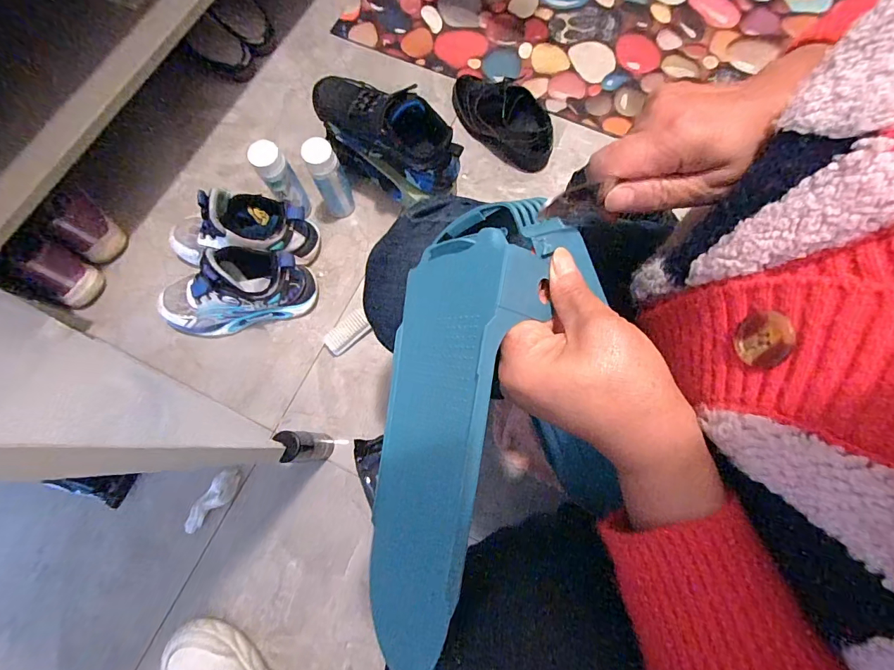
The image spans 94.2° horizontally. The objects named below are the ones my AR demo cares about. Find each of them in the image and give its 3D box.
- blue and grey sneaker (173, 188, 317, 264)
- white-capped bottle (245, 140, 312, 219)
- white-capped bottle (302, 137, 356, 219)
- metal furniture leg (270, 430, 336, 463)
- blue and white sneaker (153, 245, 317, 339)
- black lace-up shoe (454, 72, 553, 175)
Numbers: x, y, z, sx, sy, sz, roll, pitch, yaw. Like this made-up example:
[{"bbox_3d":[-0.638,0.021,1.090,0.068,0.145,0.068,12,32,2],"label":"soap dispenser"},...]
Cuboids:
[{"bbox_3d":[-0.336,-0.170,0.661,0.232,0.146,0.098,-7,75,-1],"label":"blue and grey sneaker"},{"bbox_3d":[-0.260,-0.240,0.671,0.043,0.159,0.047,0,75,1],"label":"white-capped bottle"},{"bbox_3d":[-0.185,-0.242,0.668,0.044,0.155,0.042,0,75,1],"label":"white-capped bottle"},{"bbox_3d":[-0.194,0.152,0.563,0.037,0.147,0.040,4,75,2],"label":"metal furniture leg"},{"bbox_3d":[-0.337,-0.075,0.637,0.236,0.141,0.104,-14,75,-3],"label":"blue and white sneaker"},{"bbox_3d":[0.093,-0.390,0.740,0.228,0.080,0.093,37,79,10],"label":"black lace-up shoe"}]

